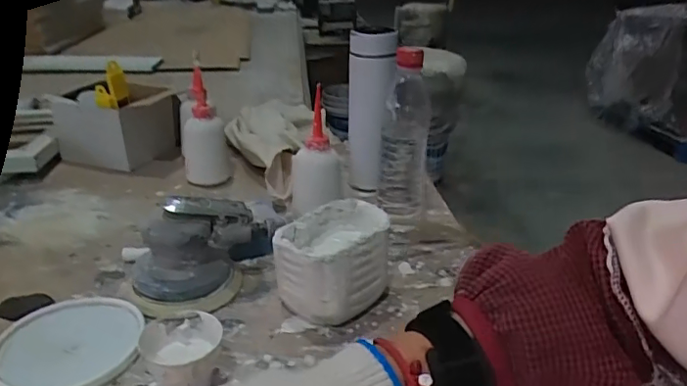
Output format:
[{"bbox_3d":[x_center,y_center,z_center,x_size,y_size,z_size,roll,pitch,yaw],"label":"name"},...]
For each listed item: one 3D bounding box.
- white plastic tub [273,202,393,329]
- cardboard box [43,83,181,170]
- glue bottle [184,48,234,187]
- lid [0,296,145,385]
[{"bbox_3d":[-0.007,0.071,0.541,0.085,0.086,0.113,17,29,29],"label":"white plastic tub"},{"bbox_3d":[-0.350,-0.110,0.883,0.148,0.103,0.152,9,26,16],"label":"cardboard box"},{"bbox_3d":[-0.205,-0.093,0.805,0.064,0.142,0.071,-8,27,-20],"label":"glue bottle"},{"bbox_3d":[-0.243,0.132,0.487,0.120,0.010,0.129,1,25,-1],"label":"lid"}]

